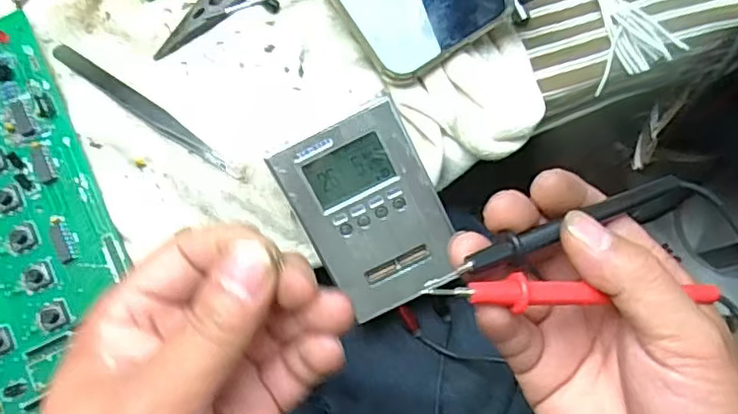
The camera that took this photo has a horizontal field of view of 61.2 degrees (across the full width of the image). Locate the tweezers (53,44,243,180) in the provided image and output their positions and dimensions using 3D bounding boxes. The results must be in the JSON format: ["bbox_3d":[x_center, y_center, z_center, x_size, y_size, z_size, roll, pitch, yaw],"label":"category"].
[{"bbox_3d":[-0.120,-0.052,0.334,0.127,0.009,0.010,36,80,6],"label":"tweezers"}]

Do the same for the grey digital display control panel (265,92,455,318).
[{"bbox_3d":[0.002,0.004,0.313,0.066,0.004,0.099,-26,109,4],"label":"grey digital display control panel"}]

